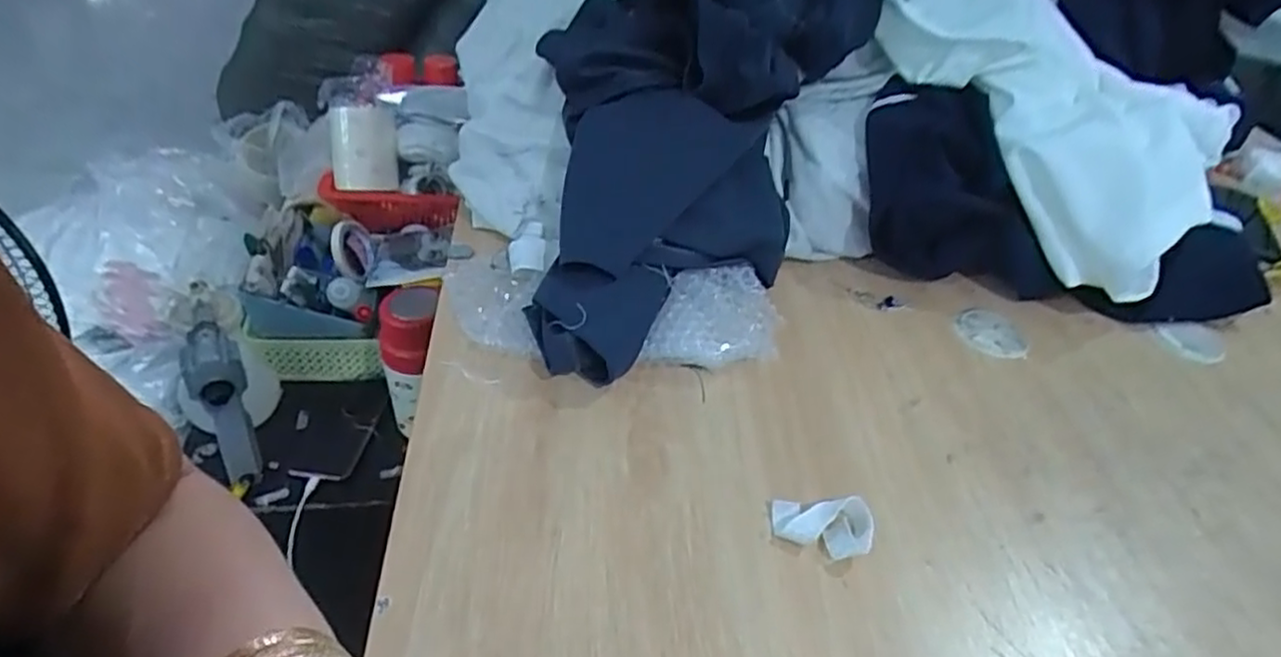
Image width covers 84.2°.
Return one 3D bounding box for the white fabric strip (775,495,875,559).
[{"bbox_3d":[0.118,0.128,0.459,0.060,0.023,0.034,7,40,1],"label":"white fabric strip"}]

